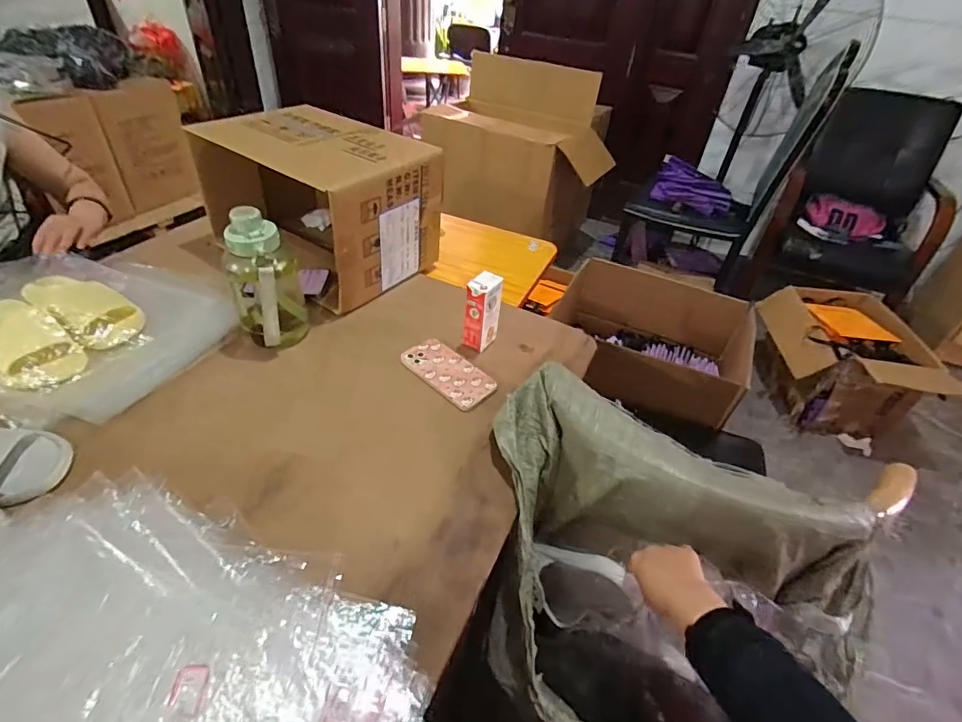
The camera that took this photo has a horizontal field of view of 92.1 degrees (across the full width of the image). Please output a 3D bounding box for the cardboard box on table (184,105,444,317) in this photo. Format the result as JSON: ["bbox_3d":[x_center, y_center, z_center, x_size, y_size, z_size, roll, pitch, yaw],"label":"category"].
[{"bbox_3d":[-0.324,-0.330,0.948,0.414,0.253,0.269,27,45,22],"label":"cardboard box on table"}]

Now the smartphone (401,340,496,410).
[{"bbox_3d":[-0.054,0.017,0.774,0.160,0.017,0.084,34,48,28],"label":"smartphone"}]

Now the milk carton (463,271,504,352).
[{"bbox_3d":[0.002,-0.086,0.803,0.043,0.132,0.057,29,46,24],"label":"milk carton"}]

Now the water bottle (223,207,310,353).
[{"bbox_3d":[-0.346,-0.120,0.748,0.107,0.218,0.091,-13,44,-21],"label":"water bottle"}]

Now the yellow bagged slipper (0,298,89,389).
[{"bbox_3d":[-0.705,-0.028,0.714,0.178,0.056,0.110,32,47,27],"label":"yellow bagged slipper"}]

